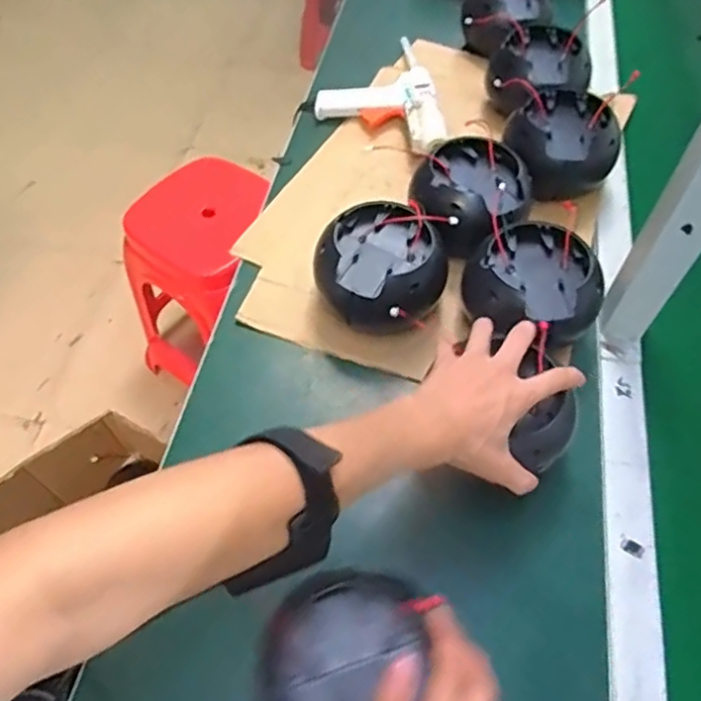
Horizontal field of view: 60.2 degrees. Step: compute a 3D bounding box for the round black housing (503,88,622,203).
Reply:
[{"bbox_3d":[0.238,-0.244,0.712,0.120,0.069,0.120,0,57,0],"label":"round black housing"}]

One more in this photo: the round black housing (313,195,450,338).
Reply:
[{"bbox_3d":[0.033,-0.078,0.614,0.115,0.091,0.120,0,57,0],"label":"round black housing"}]

